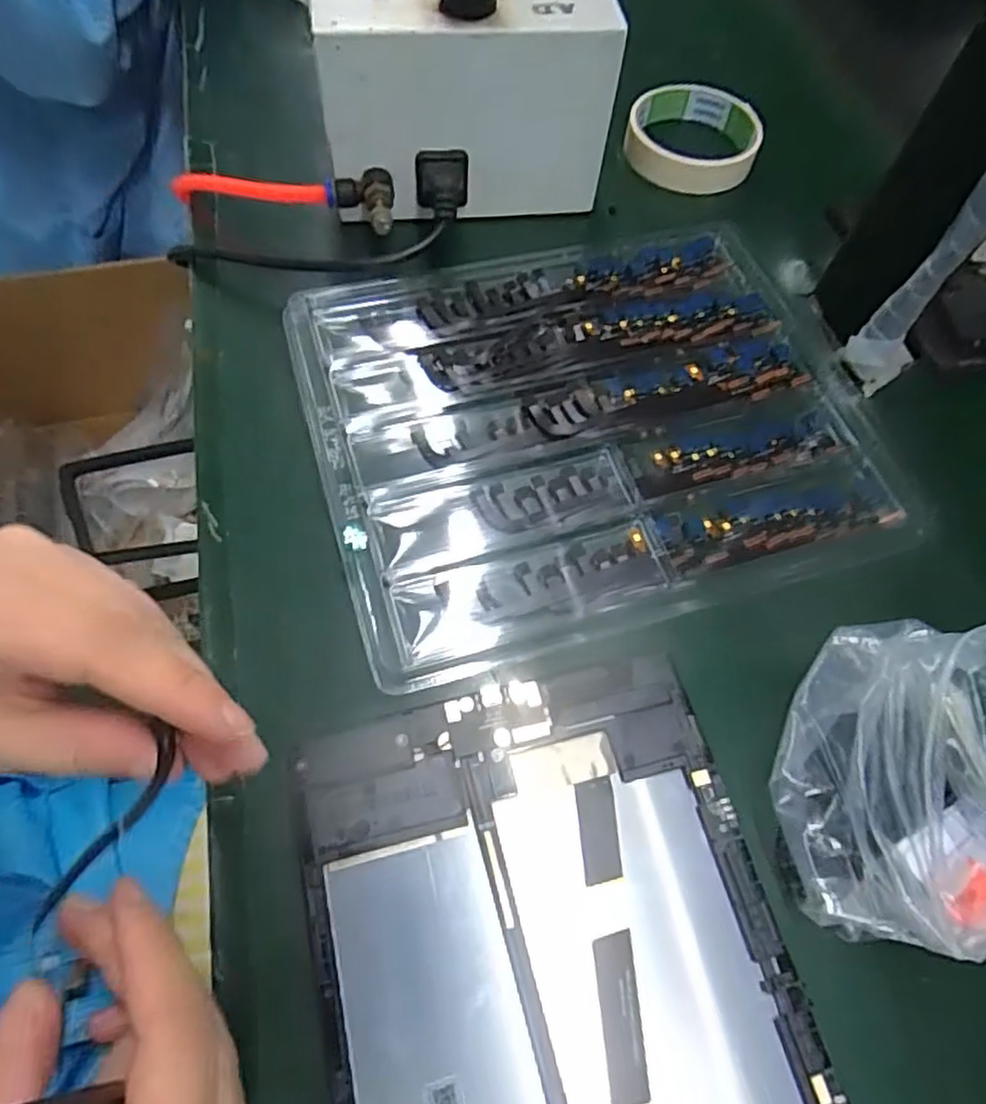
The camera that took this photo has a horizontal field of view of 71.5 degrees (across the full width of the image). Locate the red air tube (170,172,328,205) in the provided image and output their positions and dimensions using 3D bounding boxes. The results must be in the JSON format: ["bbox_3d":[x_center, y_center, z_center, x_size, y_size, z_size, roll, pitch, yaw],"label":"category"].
[{"bbox_3d":[-0.147,-0.211,0.400,0.108,0.020,0.010,13,63,18],"label":"red air tube"}]

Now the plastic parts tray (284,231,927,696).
[{"bbox_3d":[0.052,-0.072,0.348,0.274,0.016,0.219,-15,66,-10],"label":"plastic parts tray"}]

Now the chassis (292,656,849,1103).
[{"bbox_3d":[0.029,0.159,0.213,0.151,0.006,0.237,-15,66,-10],"label":"chassis"}]

